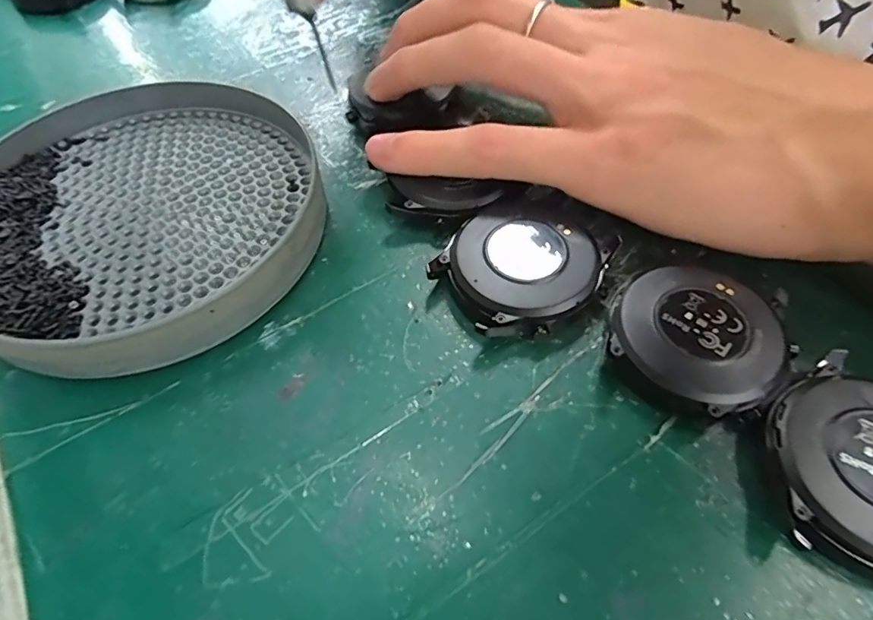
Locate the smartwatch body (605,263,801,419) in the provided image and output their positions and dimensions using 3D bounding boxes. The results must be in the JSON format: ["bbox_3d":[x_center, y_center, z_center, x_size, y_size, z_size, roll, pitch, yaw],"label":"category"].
[{"bbox_3d":[0.071,0.007,0.142,0.040,0.012,0.043,-35,62,-22],"label":"smartwatch body"}]

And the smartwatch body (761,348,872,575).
[{"bbox_3d":[0.099,0.035,0.120,0.043,0.012,0.051,32,60,19],"label":"smartwatch body"}]

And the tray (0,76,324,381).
[{"bbox_3d":[-0.095,-0.033,0.169,0.110,0.019,0.119,0,55,-1],"label":"tray"}]

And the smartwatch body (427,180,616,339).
[{"bbox_3d":[0.028,-0.015,0.159,0.042,0.013,0.051,39,63,23],"label":"smartwatch body"}]

